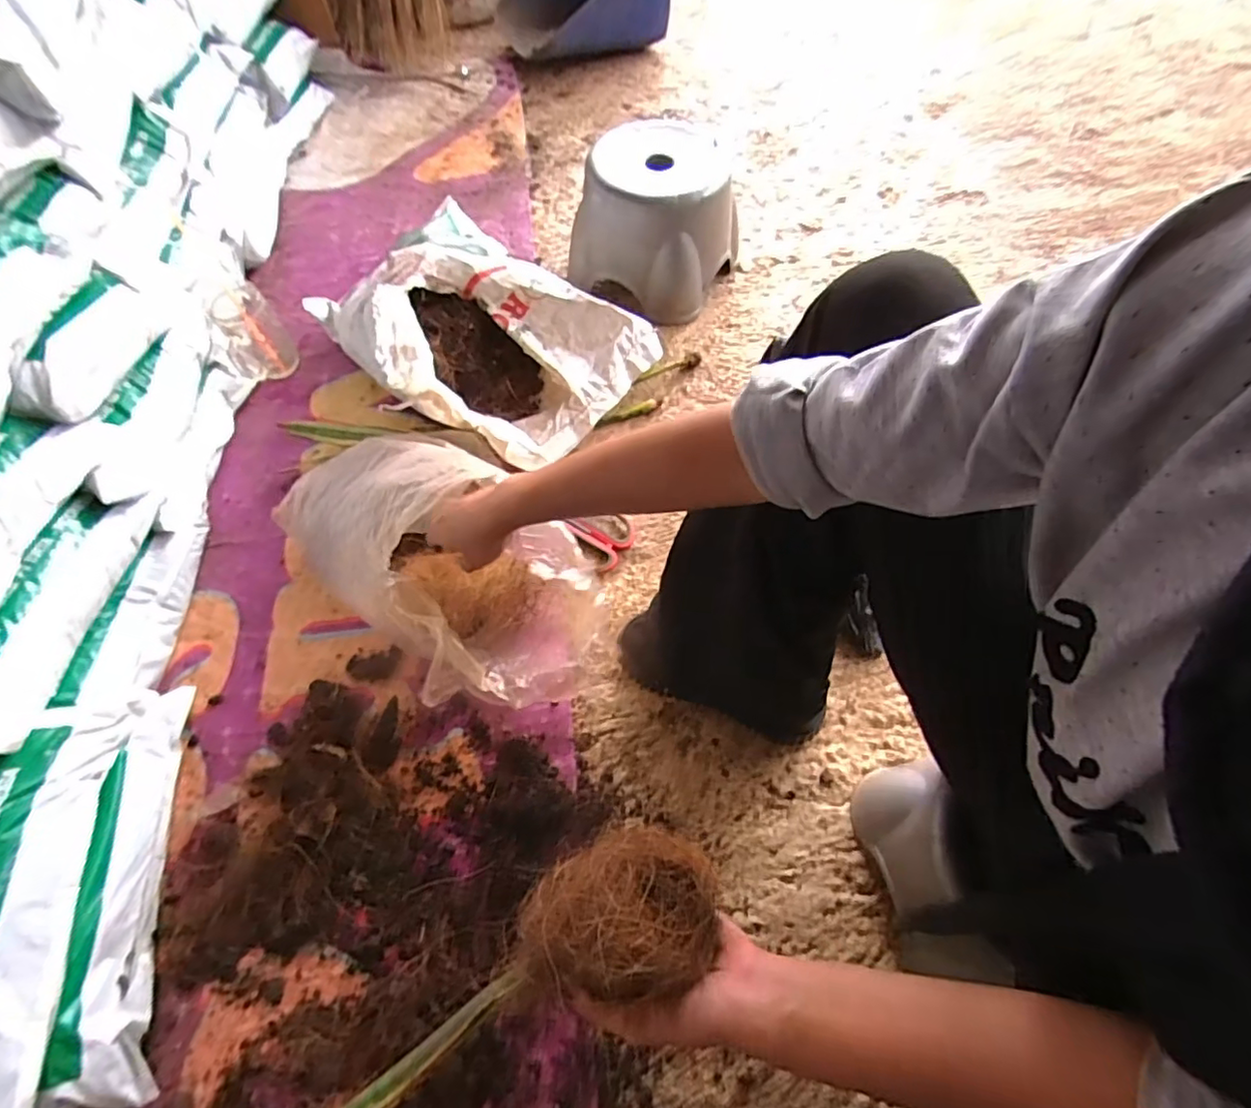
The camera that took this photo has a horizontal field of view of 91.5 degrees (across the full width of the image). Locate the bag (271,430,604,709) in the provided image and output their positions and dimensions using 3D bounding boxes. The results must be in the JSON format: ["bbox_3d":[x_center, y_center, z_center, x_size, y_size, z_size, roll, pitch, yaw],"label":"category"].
[{"bbox_3d":[-0.201,-0.028,0.664,0.394,0.221,0.236,41,69,20],"label":"bag"}]

